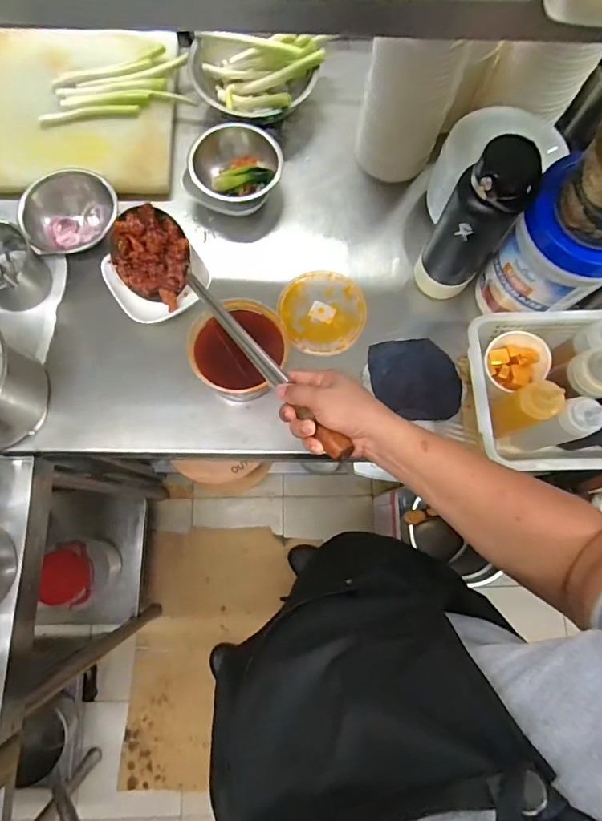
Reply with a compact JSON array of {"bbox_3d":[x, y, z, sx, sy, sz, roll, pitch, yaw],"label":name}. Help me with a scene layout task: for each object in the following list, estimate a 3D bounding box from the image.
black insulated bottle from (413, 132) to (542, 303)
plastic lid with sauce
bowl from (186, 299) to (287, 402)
[{"bbox_3d":[0.234,-0.249,0.628,0.077,0.267,0.075,0,77,-1],"label":"black insulated bottle"},{"bbox_3d":[0.035,-0.159,0.734,0.133,0.018,0.142,0,77,-1],"label":"plastic lid with sauce"},{"bbox_3d":[-0.086,-0.085,0.686,0.133,0.101,0.134,0,77,-1],"label":"bowl"}]

